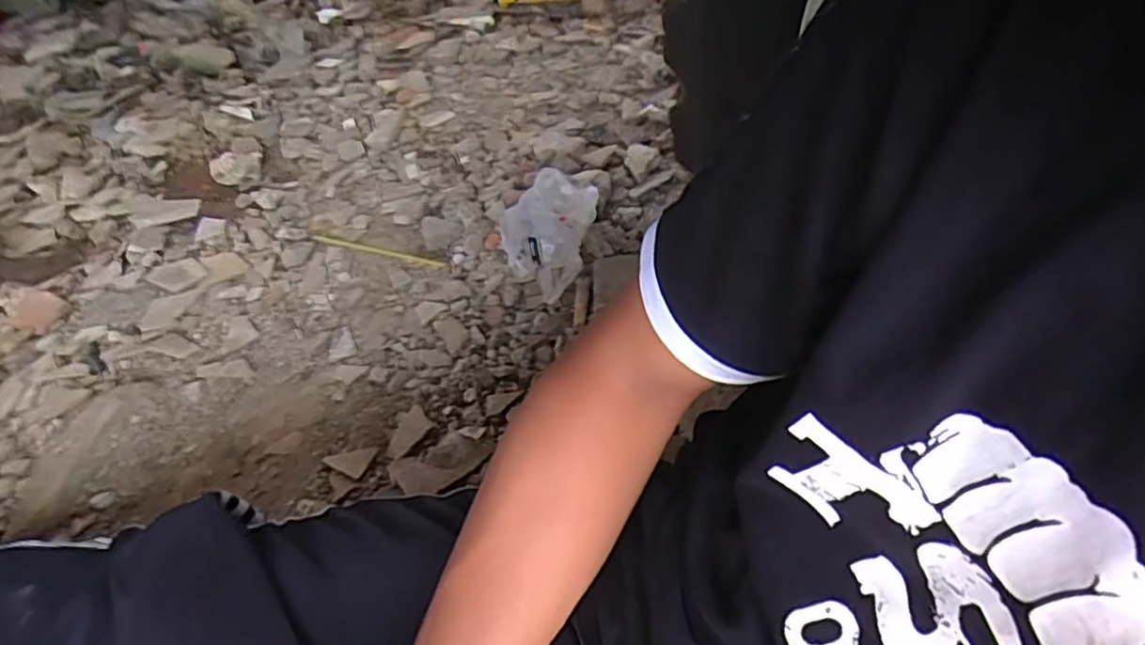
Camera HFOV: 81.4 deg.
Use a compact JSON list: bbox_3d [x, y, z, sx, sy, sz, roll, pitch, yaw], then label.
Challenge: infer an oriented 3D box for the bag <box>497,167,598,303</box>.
[{"bbox_3d":[-0.027,-0.147,0.955,0.112,0.105,0.219,11,49,17],"label":"bag"}]

